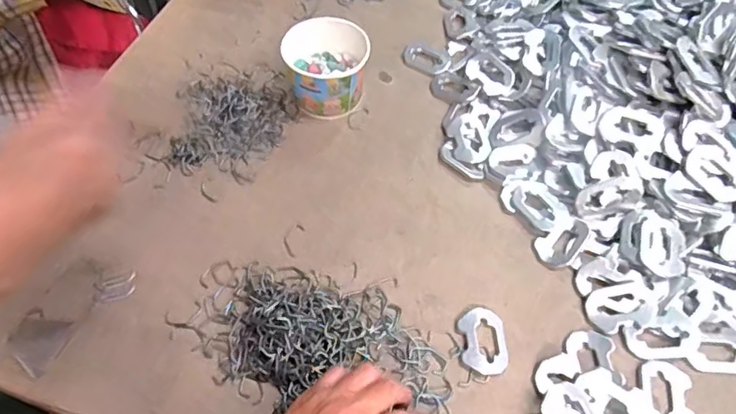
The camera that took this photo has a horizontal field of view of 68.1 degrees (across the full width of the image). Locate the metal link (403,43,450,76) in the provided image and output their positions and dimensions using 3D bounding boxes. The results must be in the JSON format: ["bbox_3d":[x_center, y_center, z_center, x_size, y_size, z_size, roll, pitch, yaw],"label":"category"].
[{"bbox_3d":[0.073,-0.183,0.677,0.060,0.006,0.042,32,62,18],"label":"metal link"}]

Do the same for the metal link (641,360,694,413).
[{"bbox_3d":[0.254,0.158,0.460,0.039,0.006,0.057,13,58,7],"label":"metal link"}]

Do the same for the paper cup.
[{"bbox_3d":[-0.048,-0.157,0.623,0.092,0.073,0.095,-7,57,-6],"label":"paper cup"}]

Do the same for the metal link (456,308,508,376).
[{"bbox_3d":[0.102,0.119,0.486,0.039,0.004,0.060,-2,57,-3],"label":"metal link"}]

